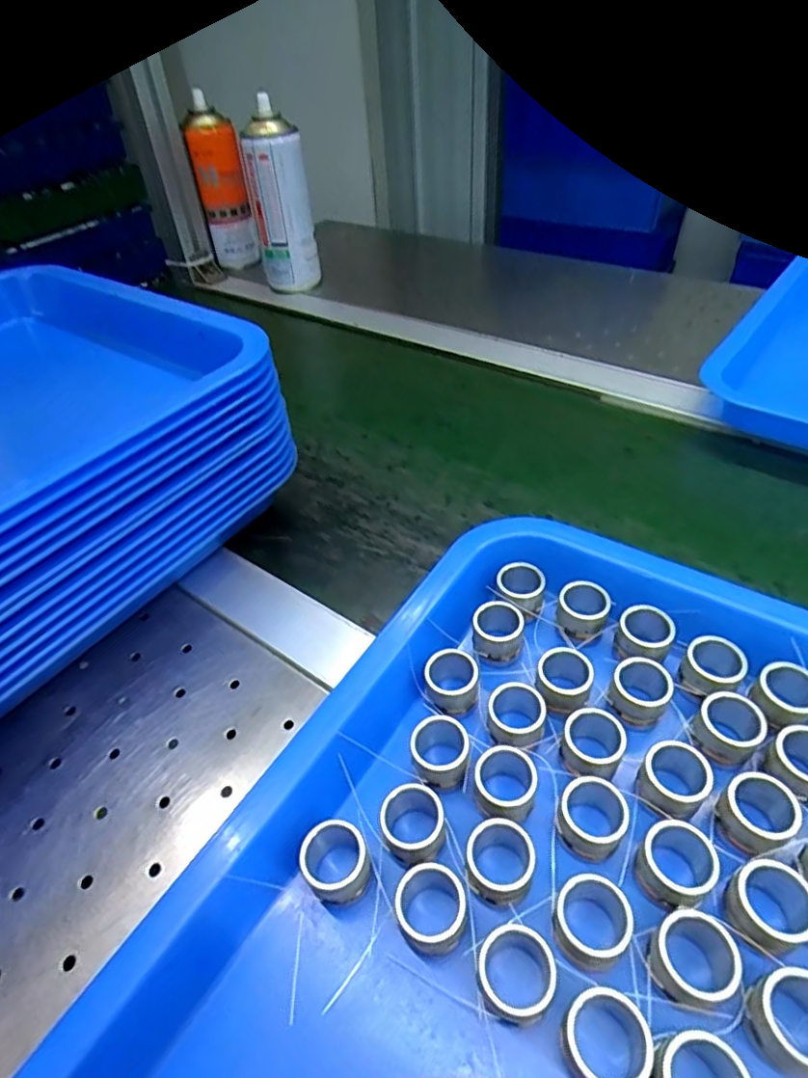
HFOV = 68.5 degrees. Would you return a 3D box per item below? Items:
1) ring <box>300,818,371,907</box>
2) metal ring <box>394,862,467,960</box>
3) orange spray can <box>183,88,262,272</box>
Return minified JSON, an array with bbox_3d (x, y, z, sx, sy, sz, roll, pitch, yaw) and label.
[{"bbox_3d":[-0.026,0.124,0.227,0.024,0.019,0.024,-2,43,2],"label":"ring"},{"bbox_3d":[0.010,0.133,0.214,0.024,0.017,0.024,15,47,20],"label":"metal ring"},{"bbox_3d":[-0.226,-0.436,0.744,0.059,0.168,0.051,-12,44,-8],"label":"orange spray can"}]

